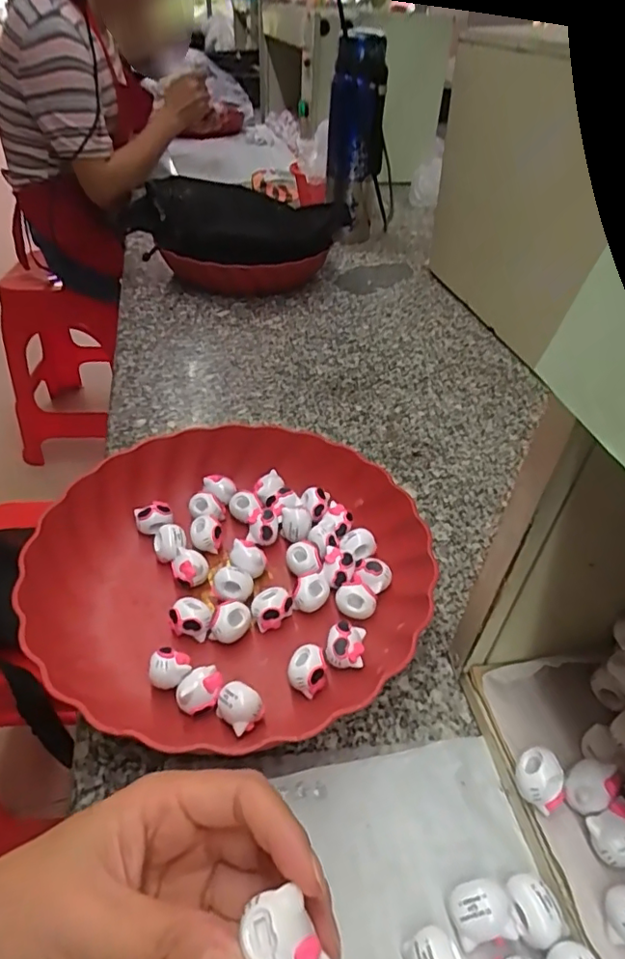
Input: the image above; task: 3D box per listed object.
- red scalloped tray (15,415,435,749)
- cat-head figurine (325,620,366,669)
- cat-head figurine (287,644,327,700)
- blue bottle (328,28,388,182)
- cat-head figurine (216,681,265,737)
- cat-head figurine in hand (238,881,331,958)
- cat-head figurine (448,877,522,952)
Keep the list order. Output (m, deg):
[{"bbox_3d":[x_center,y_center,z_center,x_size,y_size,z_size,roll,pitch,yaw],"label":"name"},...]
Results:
[{"bbox_3d":[-0.050,0.057,0.356,0.241,0.048,0.241,9,41,5],"label":"red scalloped tray"},{"bbox_3d":[0.019,0.099,0.326,0.023,0.019,0.024,7,41,3],"label":"cat-head figurine"},{"bbox_3d":[-0.003,0.110,0.314,0.021,0.022,0.023,7,41,3],"label":"cat-head figurine"},{"bbox_3d":[0.066,-0.526,0.779,0.079,0.171,0.061,4,41,-1],"label":"blue bottle"},{"bbox_3d":[-0.039,0.125,0.296,0.024,0.022,0.021,35,49,30],"label":"cat-head figurine"},{"bbox_3d":[-0.009,0.131,0.154,0.020,0.010,0.023,-18,46,-24],"label":"cat-head figurine in hand"},{"bbox_3d":[0.071,0.185,0.234,0.026,0.019,0.021,-4,42,-10],"label":"cat-head figurine"}]

